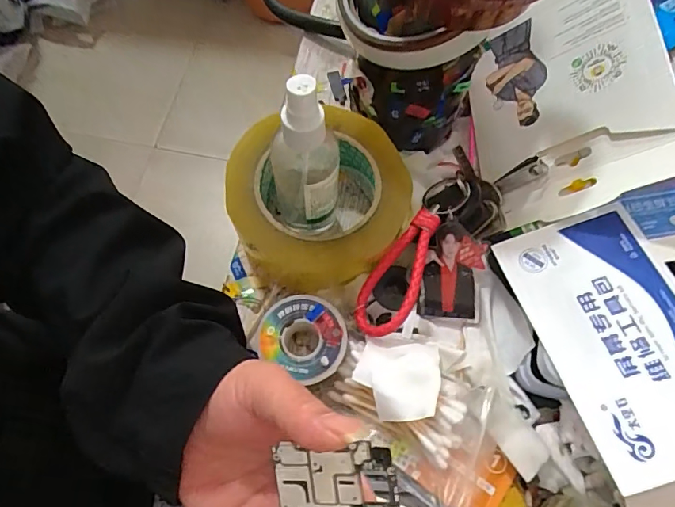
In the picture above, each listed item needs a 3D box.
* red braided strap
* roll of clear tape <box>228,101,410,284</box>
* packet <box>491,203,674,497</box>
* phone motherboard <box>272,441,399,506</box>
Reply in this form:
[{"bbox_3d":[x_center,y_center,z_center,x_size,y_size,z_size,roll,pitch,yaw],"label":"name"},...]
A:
[{"bbox_3d":[0.038,0.011,0.301,0.032,0.022,0.085,22,70,8],"label":"red braided strap"},{"bbox_3d":[-0.012,-0.035,0.319,0.114,0.061,0.107,0,68,0],"label":"roll of clear tape"},{"bbox_3d":[0.152,0.041,0.254,0.080,0.004,0.140,-20,59,3],"label":"packet"},{"bbox_3d":[0.002,0.113,0.202,0.050,0.004,0.062,-7,96,13],"label":"phone motherboard"}]

